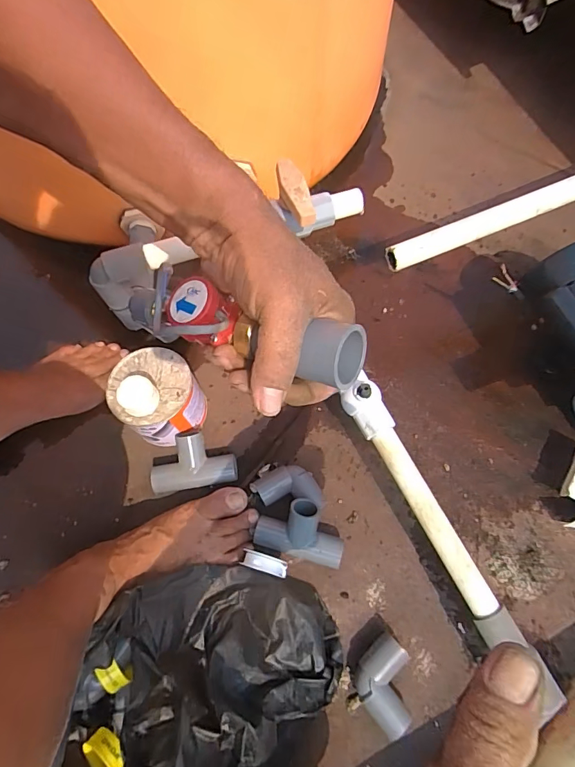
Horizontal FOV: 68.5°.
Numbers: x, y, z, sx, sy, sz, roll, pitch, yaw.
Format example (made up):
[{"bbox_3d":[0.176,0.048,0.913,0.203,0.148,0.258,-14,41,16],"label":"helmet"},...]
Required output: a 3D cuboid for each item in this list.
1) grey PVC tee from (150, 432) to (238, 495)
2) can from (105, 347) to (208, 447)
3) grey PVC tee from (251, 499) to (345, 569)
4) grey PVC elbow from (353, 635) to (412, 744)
[{"bbox_3d":[-0.116,0.099,0.519,0.104,0.046,0.058,-9,67,-2],"label":"grey PVC tee"},{"bbox_3d":[-0.159,0.017,0.521,0.097,0.111,0.096,-1,67,2],"label":"can"},{"bbox_3d":[0.015,0.166,0.481,0.100,0.054,0.060,13,68,7],"label":"grey PVC tee"},{"bbox_3d":[0.096,0.308,0.435,0.050,0.031,0.084,2,67,3],"label":"grey PVC elbow"}]

